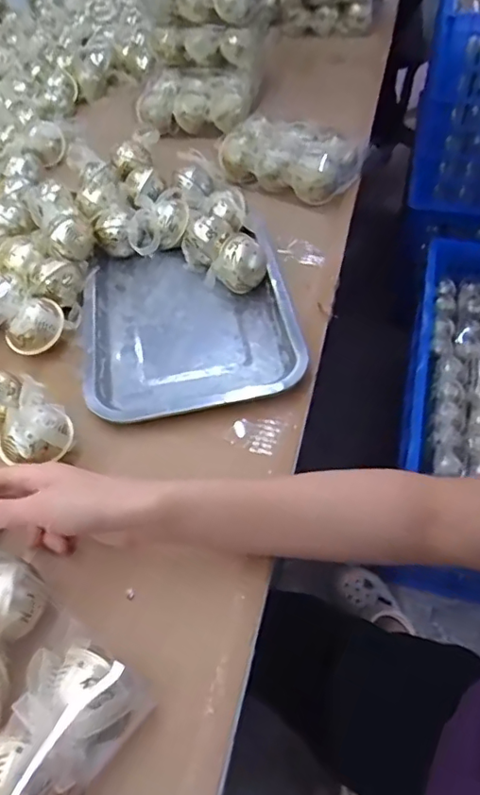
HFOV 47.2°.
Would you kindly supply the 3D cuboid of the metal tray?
[{"bbox_3d":[-0.058,-0.083,0.573,0.202,0.023,0.252,-10,51,-5],"label":"metal tray"}]

